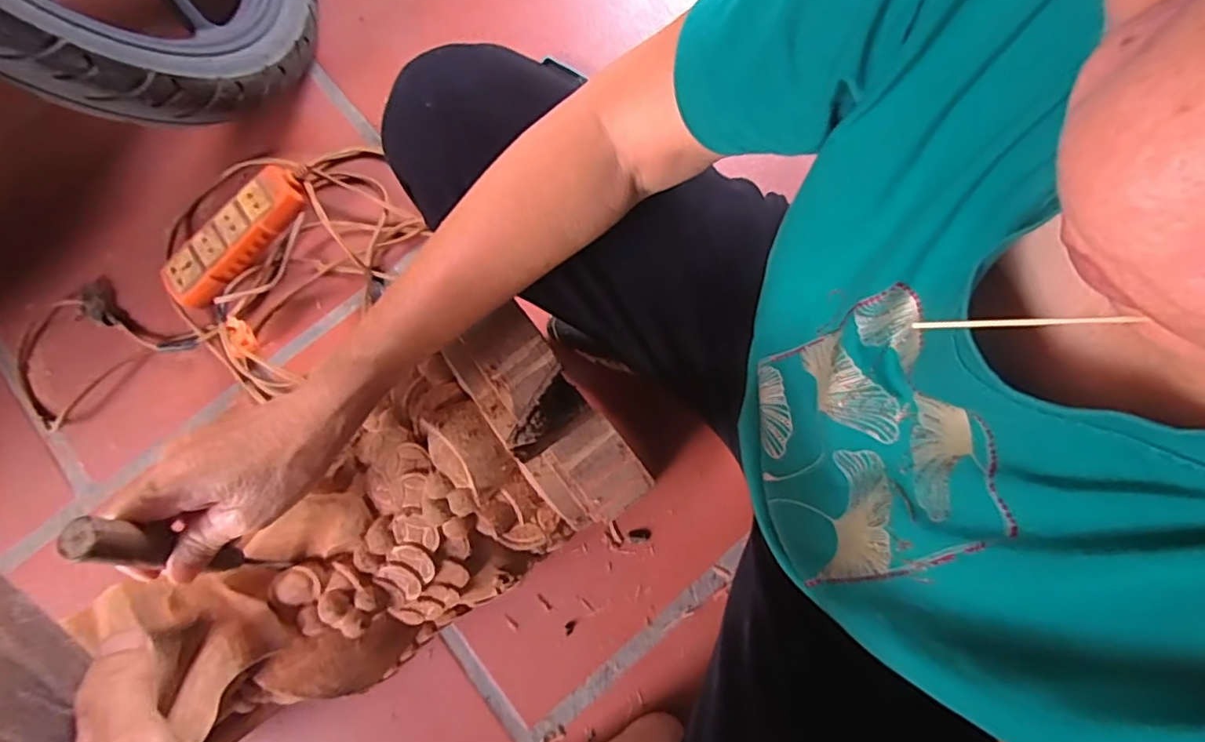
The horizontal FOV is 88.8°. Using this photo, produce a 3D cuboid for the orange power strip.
[{"bbox_3d":[-0.428,-0.156,0.713,0.197,0.032,0.057,-41,78,5],"label":"orange power strip"}]

